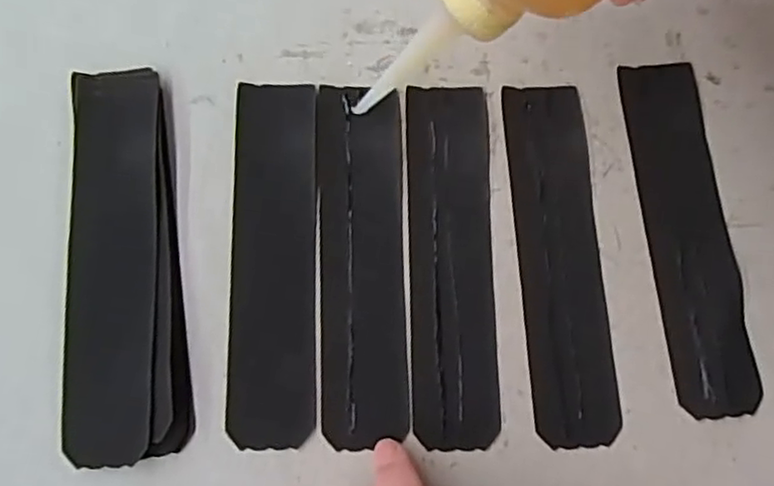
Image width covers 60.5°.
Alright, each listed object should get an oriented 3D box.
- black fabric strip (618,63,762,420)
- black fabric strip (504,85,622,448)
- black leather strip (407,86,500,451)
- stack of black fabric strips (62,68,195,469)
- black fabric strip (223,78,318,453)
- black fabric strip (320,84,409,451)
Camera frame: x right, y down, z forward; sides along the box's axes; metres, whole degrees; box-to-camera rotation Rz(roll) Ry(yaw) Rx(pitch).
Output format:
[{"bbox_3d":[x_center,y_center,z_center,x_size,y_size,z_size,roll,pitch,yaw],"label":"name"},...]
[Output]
[{"bbox_3d":[0.118,-0.005,0.258,0.031,0.004,0.138,-5,77,-3],"label":"black fabric strip"},{"bbox_3d":[0.067,0.005,0.256,0.031,0.004,0.138,-3,77,-2],"label":"black fabric strip"},{"bbox_3d":[0.025,0.005,0.253,0.031,0.004,0.138,0,77,-2],"label":"black leather strip"},{"bbox_3d":[-0.100,0.005,0.248,0.043,0.007,0.147,-7,78,-3],"label":"stack of black fabric strips"},{"bbox_3d":[-0.043,0.004,0.254,0.032,0.004,0.138,-1,77,-2],"label":"black fabric strip"},{"bbox_3d":[-0.009,0.005,0.254,0.032,0.004,0.137,-1,78,-2],"label":"black fabric strip"}]

